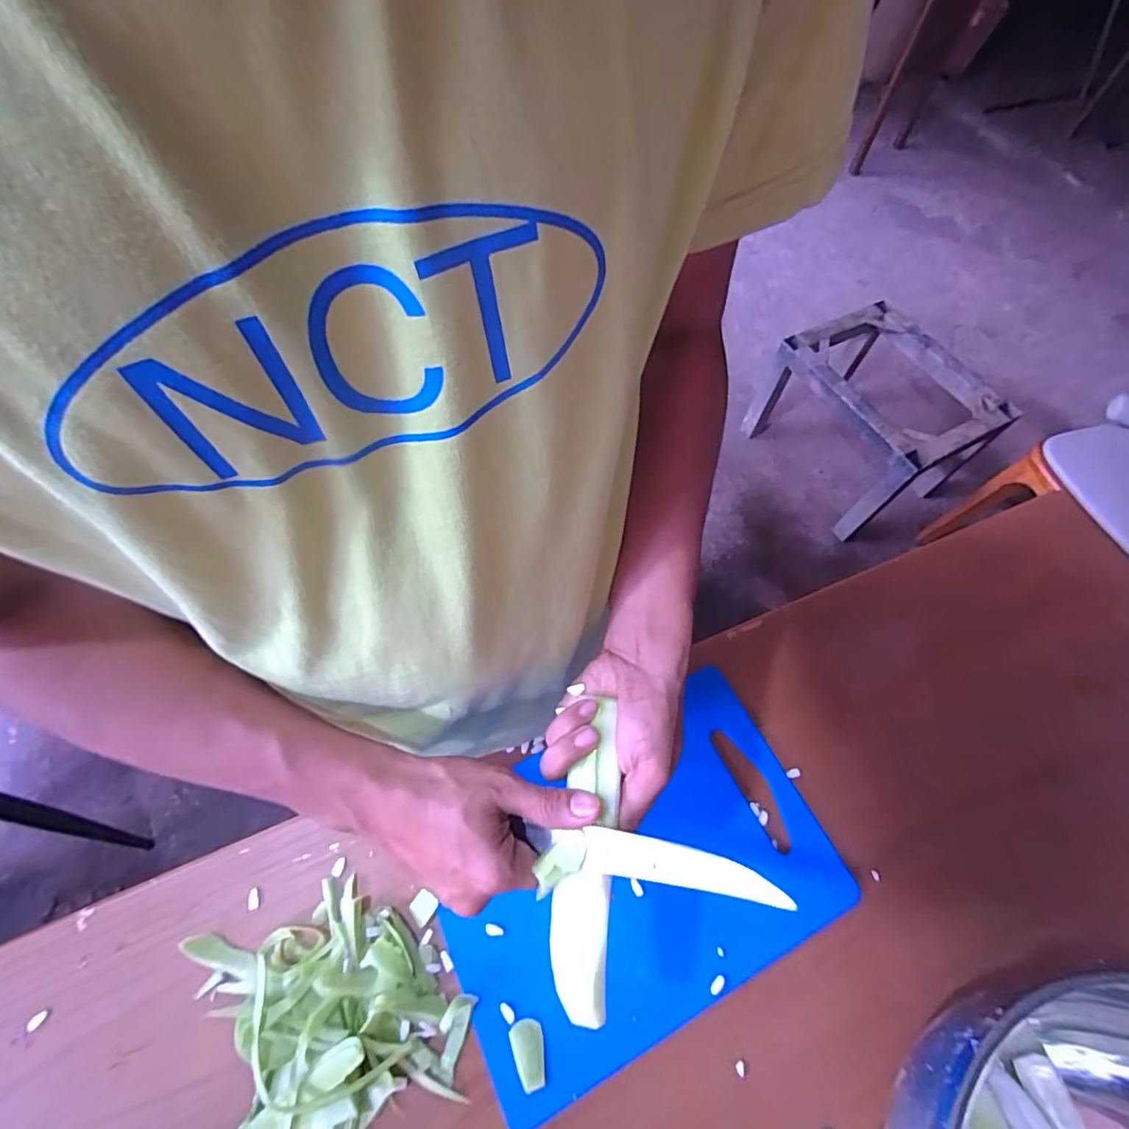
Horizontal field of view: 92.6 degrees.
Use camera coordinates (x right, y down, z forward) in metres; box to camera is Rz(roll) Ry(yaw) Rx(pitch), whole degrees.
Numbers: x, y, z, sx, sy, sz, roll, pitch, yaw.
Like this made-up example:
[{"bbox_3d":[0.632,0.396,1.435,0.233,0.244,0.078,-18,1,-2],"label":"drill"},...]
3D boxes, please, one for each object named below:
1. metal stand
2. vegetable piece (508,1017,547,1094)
[{"bbox_3d":[0.875,-0.425,1.564,0.400,0.338,0.494,-24,65,-16],"label":"metal stand"},{"bbox_3d":[-0.028,0.379,0.417,0.025,0.006,0.042,-10,62,-9],"label":"vegetable piece"}]

